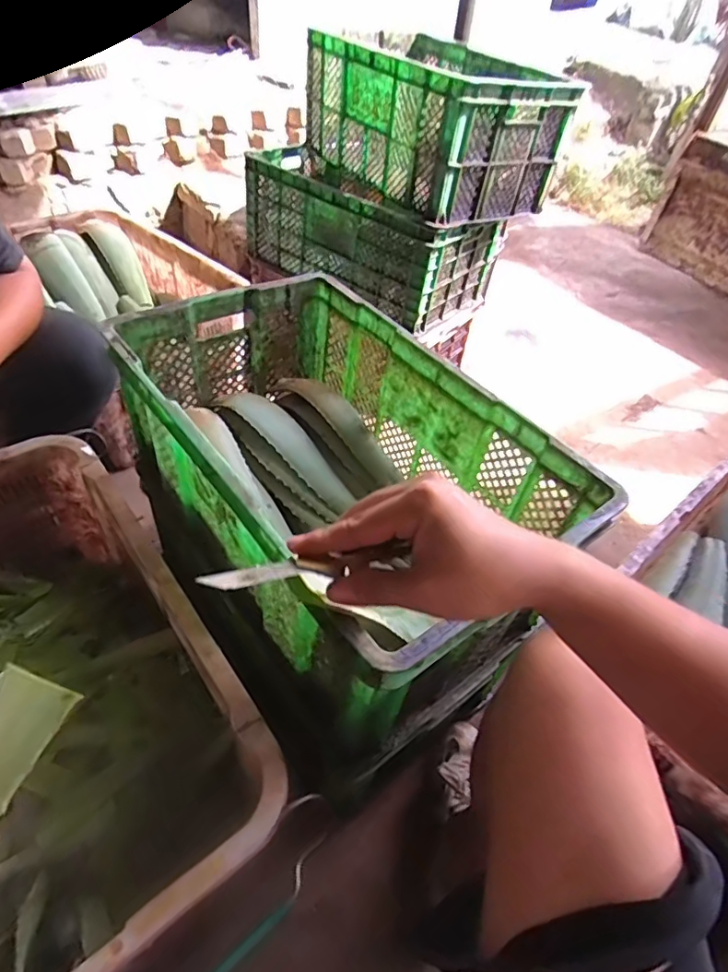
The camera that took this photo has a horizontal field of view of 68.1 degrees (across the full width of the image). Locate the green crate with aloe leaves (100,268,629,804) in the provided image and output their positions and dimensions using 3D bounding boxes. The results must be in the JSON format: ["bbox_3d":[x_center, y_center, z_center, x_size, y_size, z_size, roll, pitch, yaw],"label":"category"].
[{"bbox_3d":[-0.045,-0.002,0.810,0.400,0.322,0.644,-28,56,-29],"label":"green crate with aloe leaves"}]

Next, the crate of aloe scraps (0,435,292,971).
[{"bbox_3d":[-0.456,0.279,0.666,0.486,0.252,0.674,-27,55,-28],"label":"crate of aloe scraps"}]

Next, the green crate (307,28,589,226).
[{"bbox_3d":[0.155,-0.908,1.339,0.350,0.264,0.578,-22,53,-25],"label":"green crate"}]

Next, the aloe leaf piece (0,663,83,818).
[{"bbox_3d":[-0.213,0.158,0.309,0.043,0.004,0.096,35,61,-21],"label":"aloe leaf piece"}]

